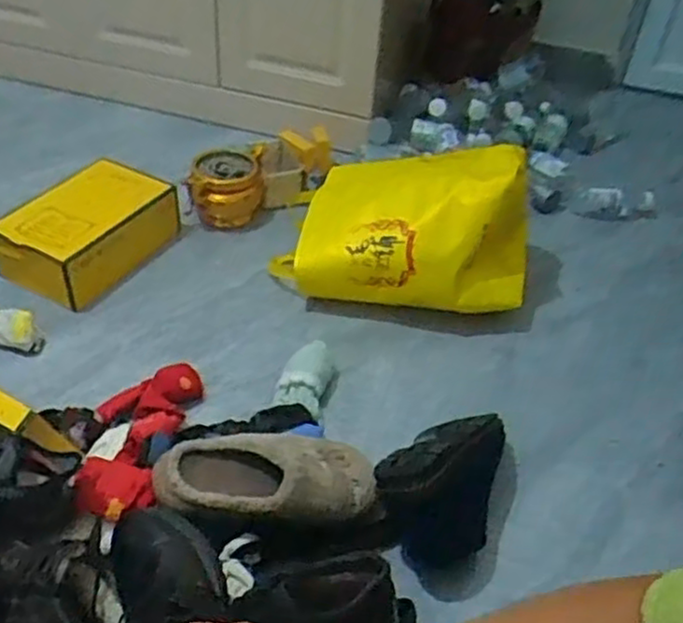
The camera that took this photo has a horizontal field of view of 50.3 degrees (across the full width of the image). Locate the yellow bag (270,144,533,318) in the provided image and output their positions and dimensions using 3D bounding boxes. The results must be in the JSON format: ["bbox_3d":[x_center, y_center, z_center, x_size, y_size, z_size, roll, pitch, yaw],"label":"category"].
[{"bbox_3d":[0.105,-0.156,1.215,0.417,0.220,0.226,8,42,3],"label":"yellow bag"}]

